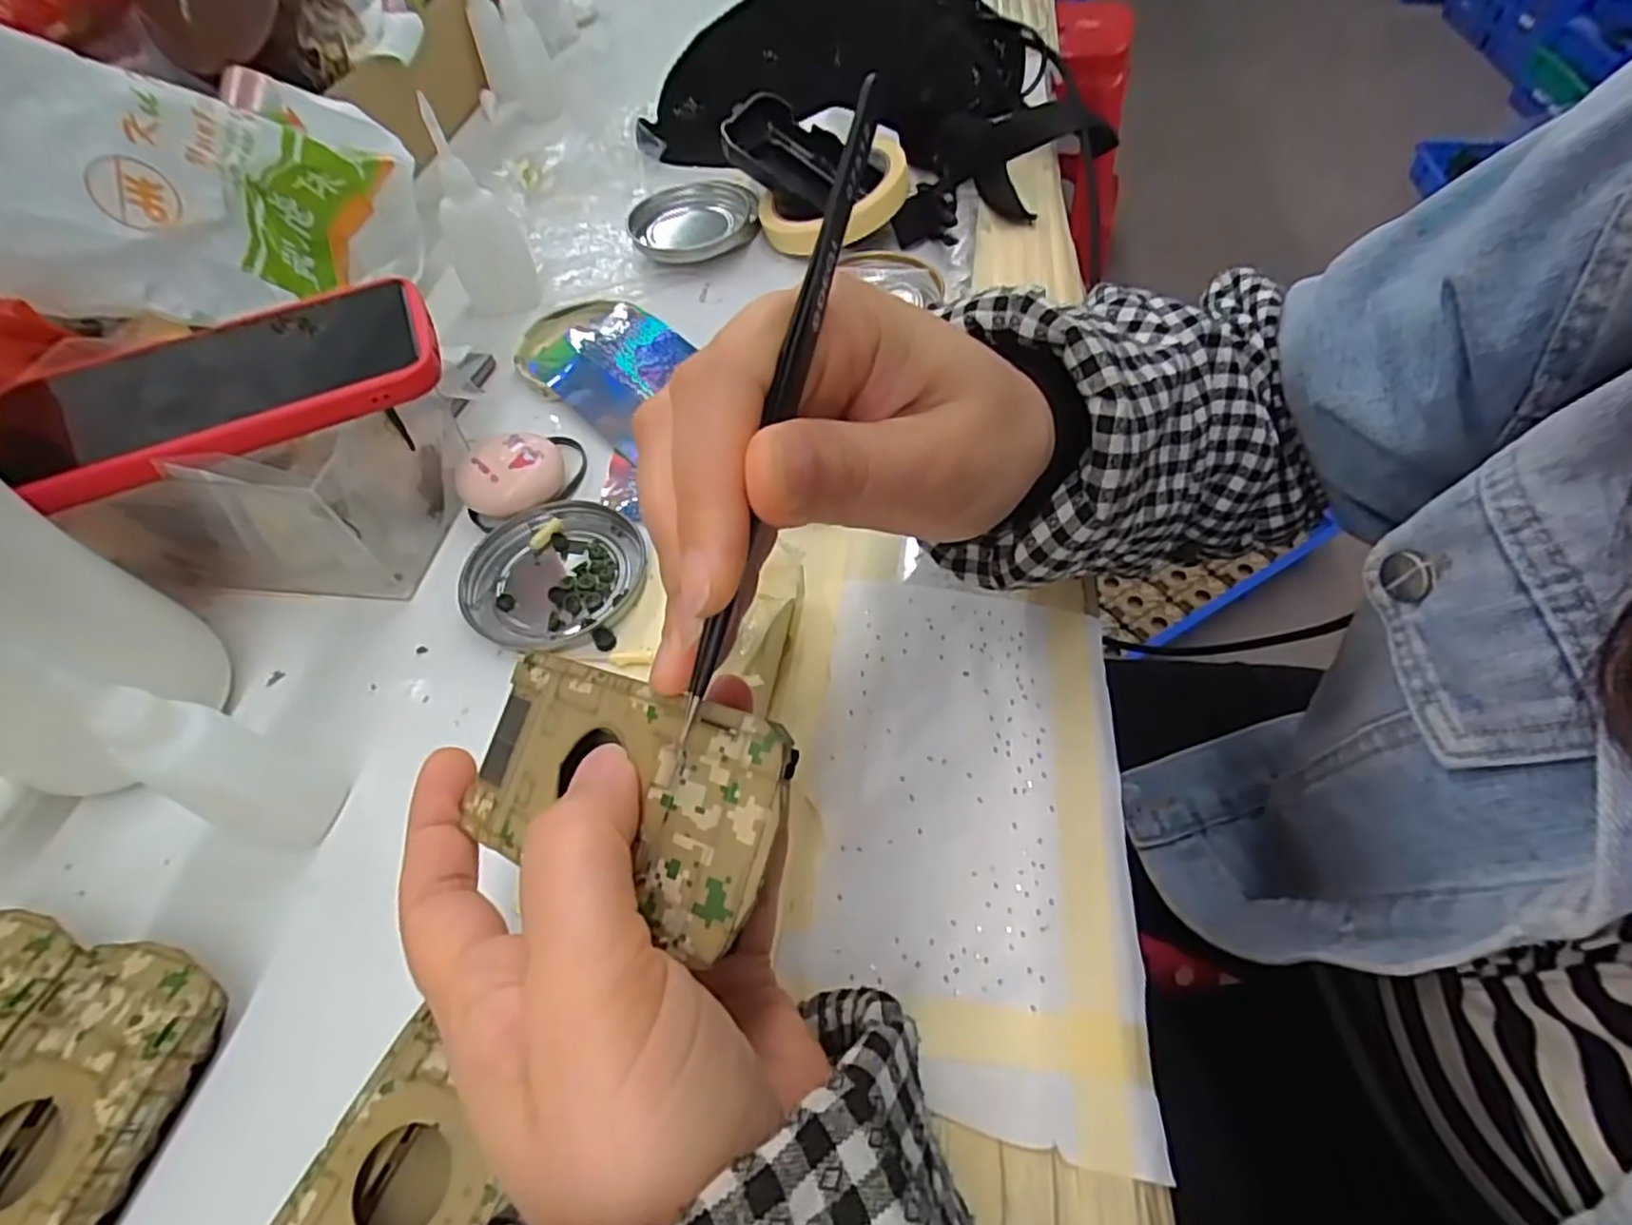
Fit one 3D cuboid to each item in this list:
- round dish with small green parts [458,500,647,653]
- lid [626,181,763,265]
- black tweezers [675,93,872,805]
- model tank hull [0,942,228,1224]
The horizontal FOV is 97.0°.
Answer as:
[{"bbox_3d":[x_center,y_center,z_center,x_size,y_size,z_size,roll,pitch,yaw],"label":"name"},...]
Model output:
[{"bbox_3d":[-0.117,-0.018,0.321,0.076,0.008,0.075,-1,55,2],"label":"round dish with small green parts"},{"bbox_3d":[-0.079,-0.259,0.483,0.087,0.016,0.087,-1,55,2],"label":"lid"},{"bbox_3d":[-0.009,-0.033,0.146,0.004,0.009,0.137,19,98,15],"label":"black tweezers"},{"bbox_3d":[-0.211,0.148,0.203,0.051,0.025,0.095,10,56,10],"label":"model tank hull"}]

